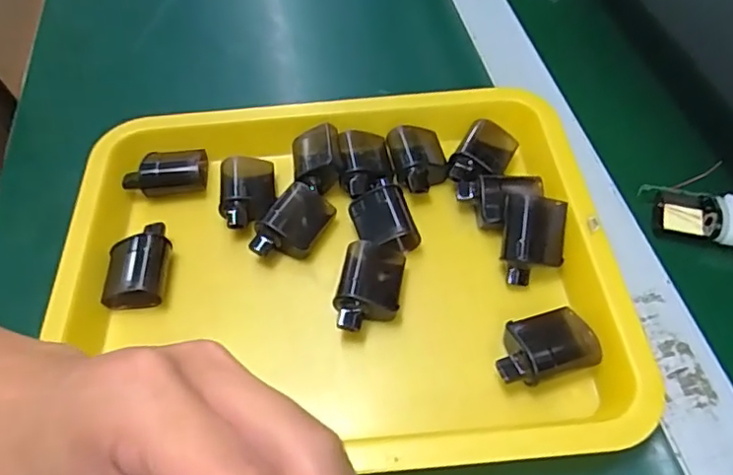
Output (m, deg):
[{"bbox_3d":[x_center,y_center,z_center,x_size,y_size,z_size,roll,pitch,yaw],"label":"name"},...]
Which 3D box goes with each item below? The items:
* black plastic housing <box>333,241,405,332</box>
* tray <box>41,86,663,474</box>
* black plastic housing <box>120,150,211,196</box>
[{"bbox_3d":[0.002,0.030,0.351,0.037,0.024,0.060,5,54,5],"label":"black plastic housing"},{"bbox_3d":[-0.023,0.017,0.362,0.335,0.041,0.258,-5,54,-2],"label":"tray"},{"bbox_3d":[-0.143,-0.046,0.411,0.055,0.019,0.032,-11,54,-6],"label":"black plastic housing"}]

